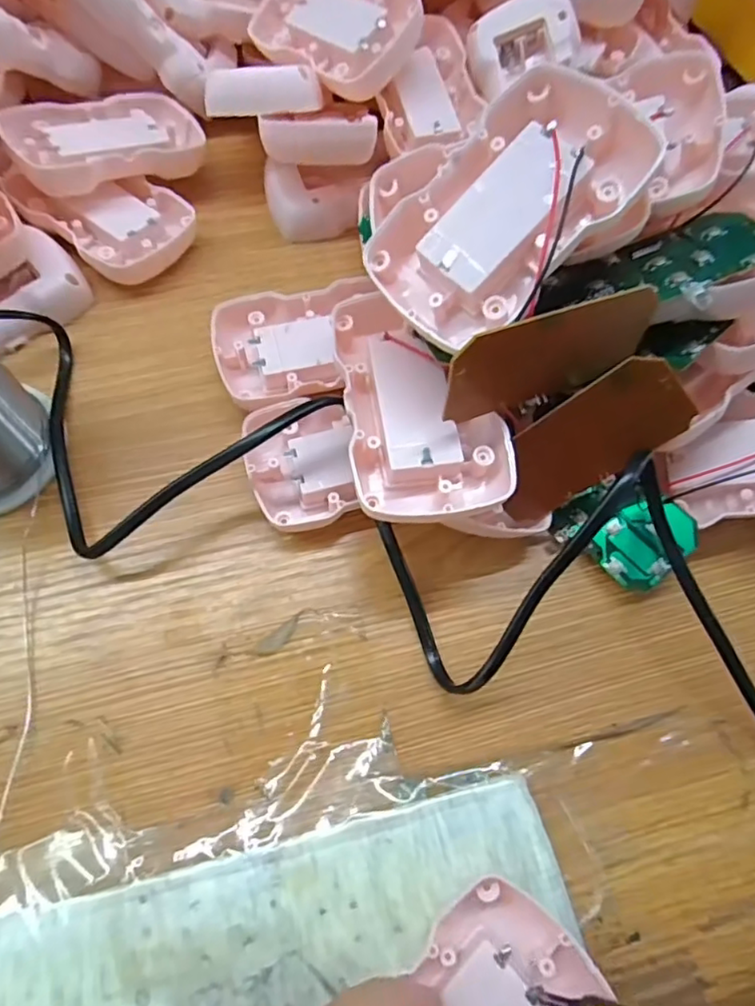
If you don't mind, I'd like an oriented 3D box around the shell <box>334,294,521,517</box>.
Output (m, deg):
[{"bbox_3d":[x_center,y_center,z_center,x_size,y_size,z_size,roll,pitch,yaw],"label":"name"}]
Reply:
[{"bbox_3d":[0.016,-0.036,0.216,0.056,0.021,0.080,-6,68,-5],"label":"shell"}]

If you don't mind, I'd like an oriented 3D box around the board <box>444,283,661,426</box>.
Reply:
[{"bbox_3d":[0.055,-0.049,0.195,0.073,0.037,0.011,-20,70,-11],"label":"board"}]

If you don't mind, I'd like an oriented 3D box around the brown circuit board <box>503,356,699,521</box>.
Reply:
[{"bbox_3d":[0.074,-0.021,0.215,0.035,0.072,0.004,43,30,-21],"label":"brown circuit board"}]

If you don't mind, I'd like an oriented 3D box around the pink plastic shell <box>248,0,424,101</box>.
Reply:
[{"bbox_3d":[-0.020,-0.235,0.298,0.056,0.020,0.084,-48,67,7],"label":"pink plastic shell"}]

